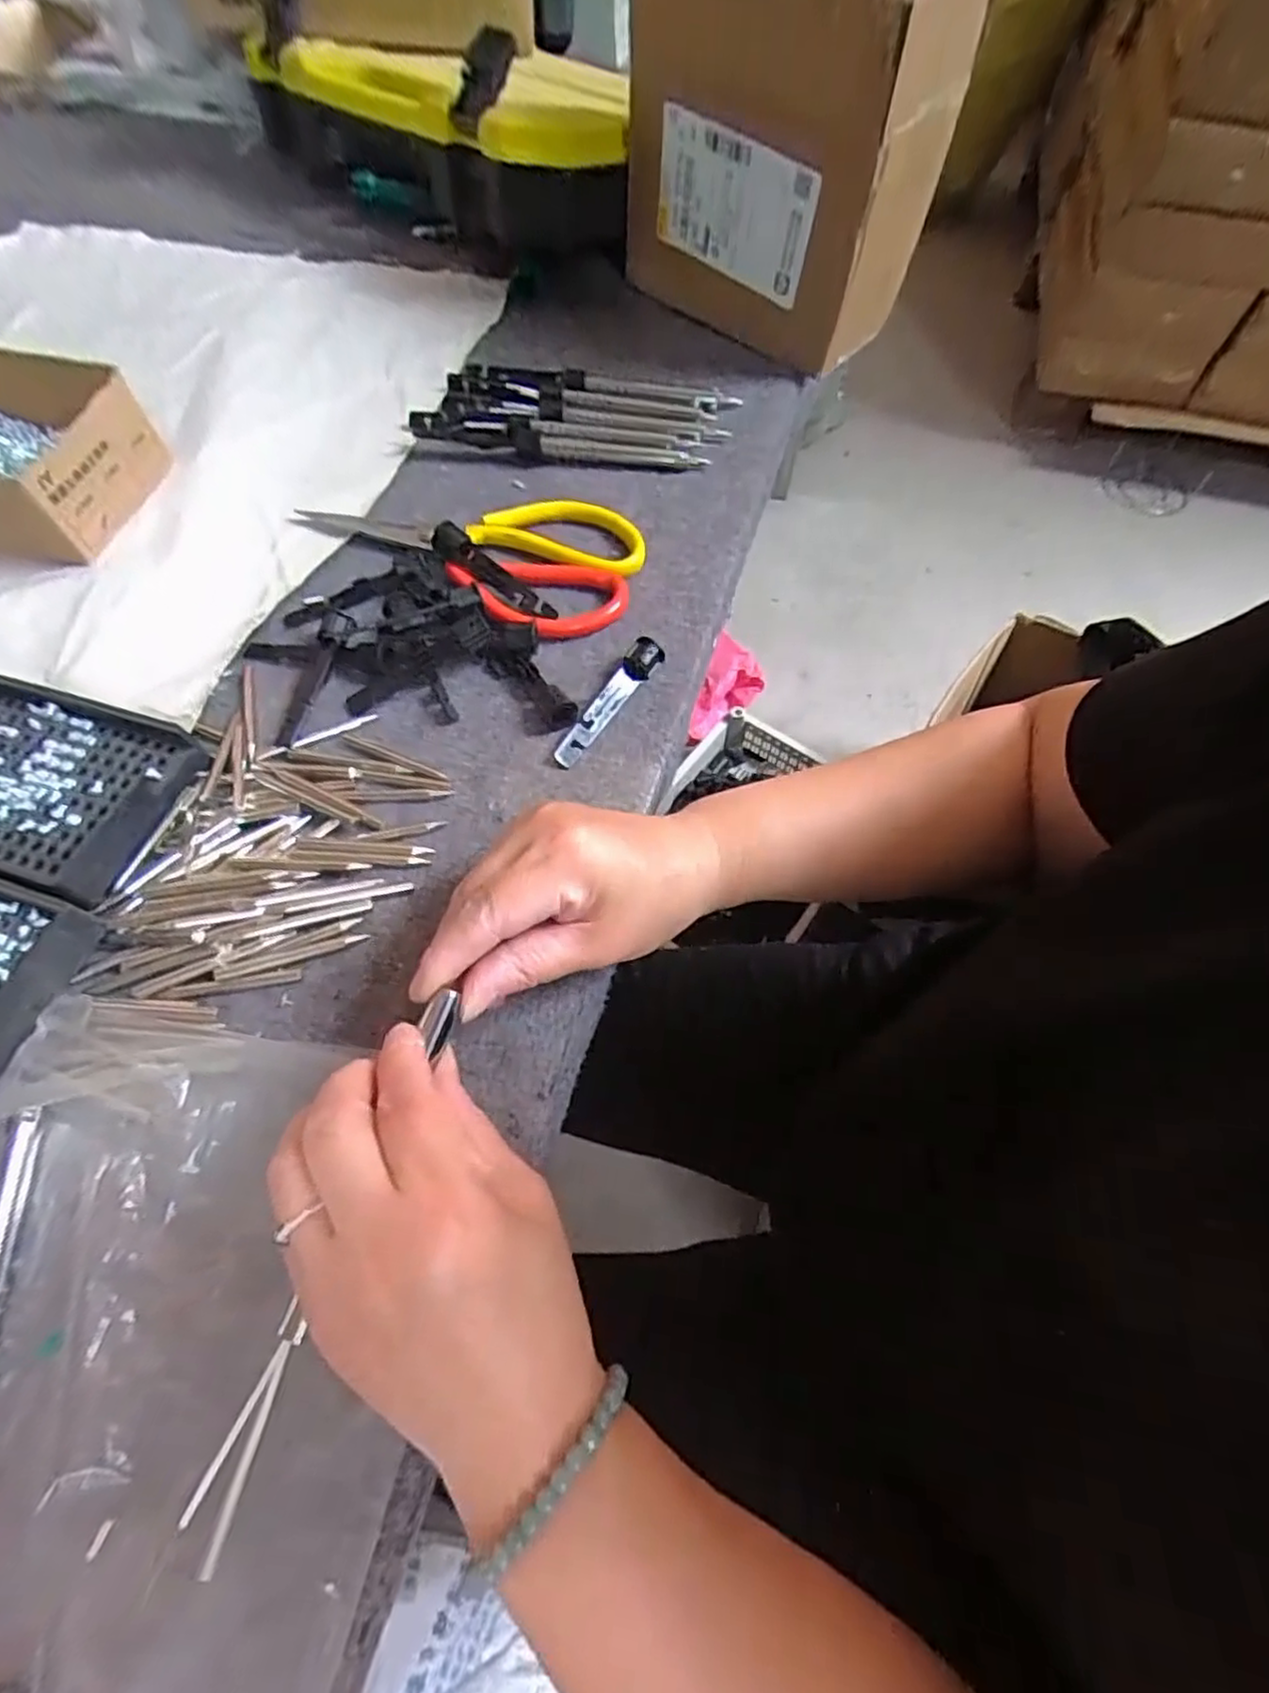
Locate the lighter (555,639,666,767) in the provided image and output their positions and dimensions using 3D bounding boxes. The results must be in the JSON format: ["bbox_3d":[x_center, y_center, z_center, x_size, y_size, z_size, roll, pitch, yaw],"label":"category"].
[{"bbox_3d":[-0.015,-0.077,0.366,0.016,0.016,0.083,31,65,14],"label":"lighter"}]

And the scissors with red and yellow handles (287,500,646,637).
[{"bbox_3d":[-0.101,-0.181,0.417,0.207,0.012,0.102,16,62,7],"label":"scissors with red and yellow handles"}]

